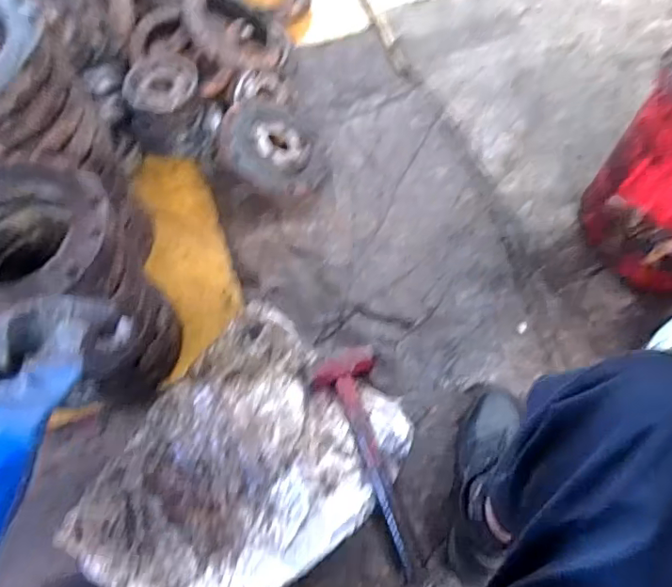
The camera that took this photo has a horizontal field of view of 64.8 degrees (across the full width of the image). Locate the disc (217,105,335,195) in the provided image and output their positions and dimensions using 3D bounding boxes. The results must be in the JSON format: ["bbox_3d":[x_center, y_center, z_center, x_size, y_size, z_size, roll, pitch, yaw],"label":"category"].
[{"bbox_3d":[-0.115,-0.260,0.965,0.194,0.039,0.194,10,65,-23],"label":"disc"}]

